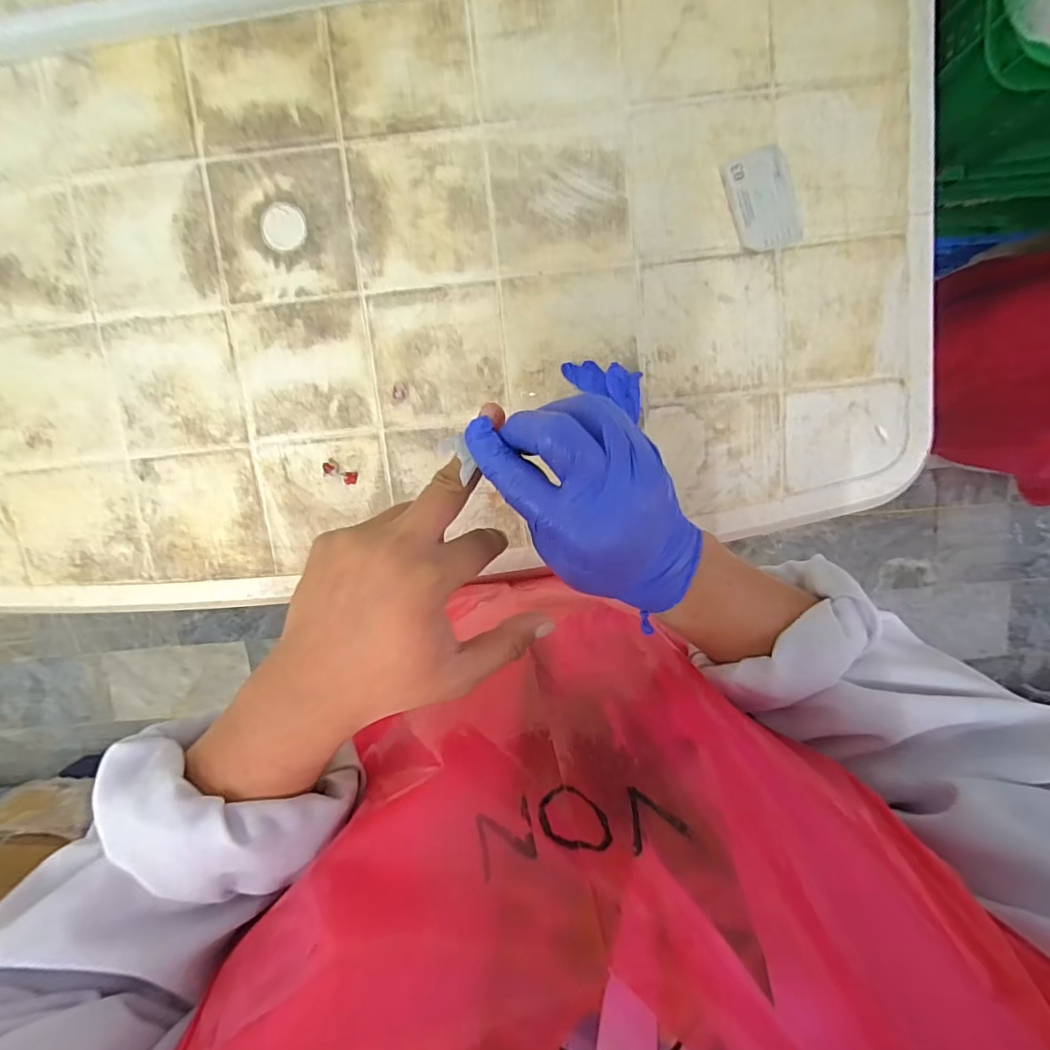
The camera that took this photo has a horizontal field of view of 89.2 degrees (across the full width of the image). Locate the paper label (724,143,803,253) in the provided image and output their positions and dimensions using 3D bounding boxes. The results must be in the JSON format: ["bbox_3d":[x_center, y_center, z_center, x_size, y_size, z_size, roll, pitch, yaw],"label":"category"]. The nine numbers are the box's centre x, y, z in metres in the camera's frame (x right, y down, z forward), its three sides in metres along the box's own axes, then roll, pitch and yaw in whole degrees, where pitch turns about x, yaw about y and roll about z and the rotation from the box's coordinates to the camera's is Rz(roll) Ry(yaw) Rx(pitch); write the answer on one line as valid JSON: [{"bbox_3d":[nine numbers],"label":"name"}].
[{"bbox_3d":[0.285,-0.385,0.632,0.071,0.006,0.109,-18,100,6],"label":"paper label"}]

